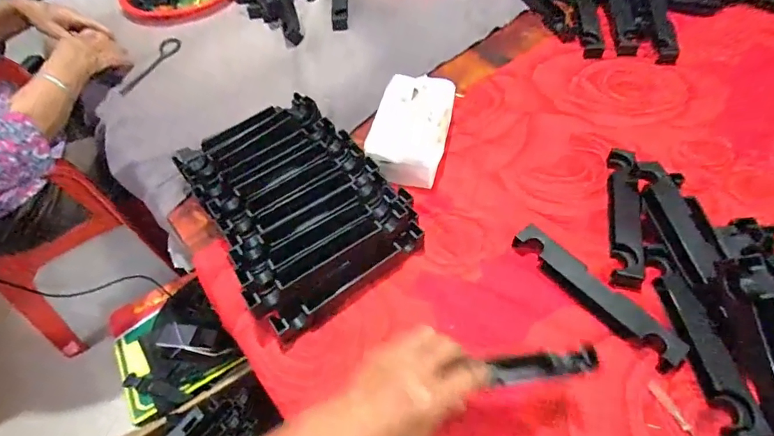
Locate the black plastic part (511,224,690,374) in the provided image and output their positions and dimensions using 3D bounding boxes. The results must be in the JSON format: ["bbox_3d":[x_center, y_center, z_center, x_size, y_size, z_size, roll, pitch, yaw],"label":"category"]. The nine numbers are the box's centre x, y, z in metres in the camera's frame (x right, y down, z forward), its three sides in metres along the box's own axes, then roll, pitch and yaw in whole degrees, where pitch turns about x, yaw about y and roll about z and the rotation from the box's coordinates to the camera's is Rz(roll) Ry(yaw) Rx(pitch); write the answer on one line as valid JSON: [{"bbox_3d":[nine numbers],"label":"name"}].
[{"bbox_3d":[0.215,0.076,0.455,0.036,0.020,0.189,-35,58,-19],"label":"black plastic part"}]

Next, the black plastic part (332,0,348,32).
[{"bbox_3d":[-0.095,-0.443,0.888,0.028,0.020,0.196,-4,53,2],"label":"black plastic part"}]

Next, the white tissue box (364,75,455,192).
[{"bbox_3d":[0.036,-0.121,0.598,0.098,0.063,0.172,10,55,12],"label":"white tissue box"}]

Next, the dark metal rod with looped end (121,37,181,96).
[{"bbox_3d":[-0.429,-0.283,0.805,0.034,0.013,0.183,4,54,8],"label":"dark metal rod with looped end"}]

